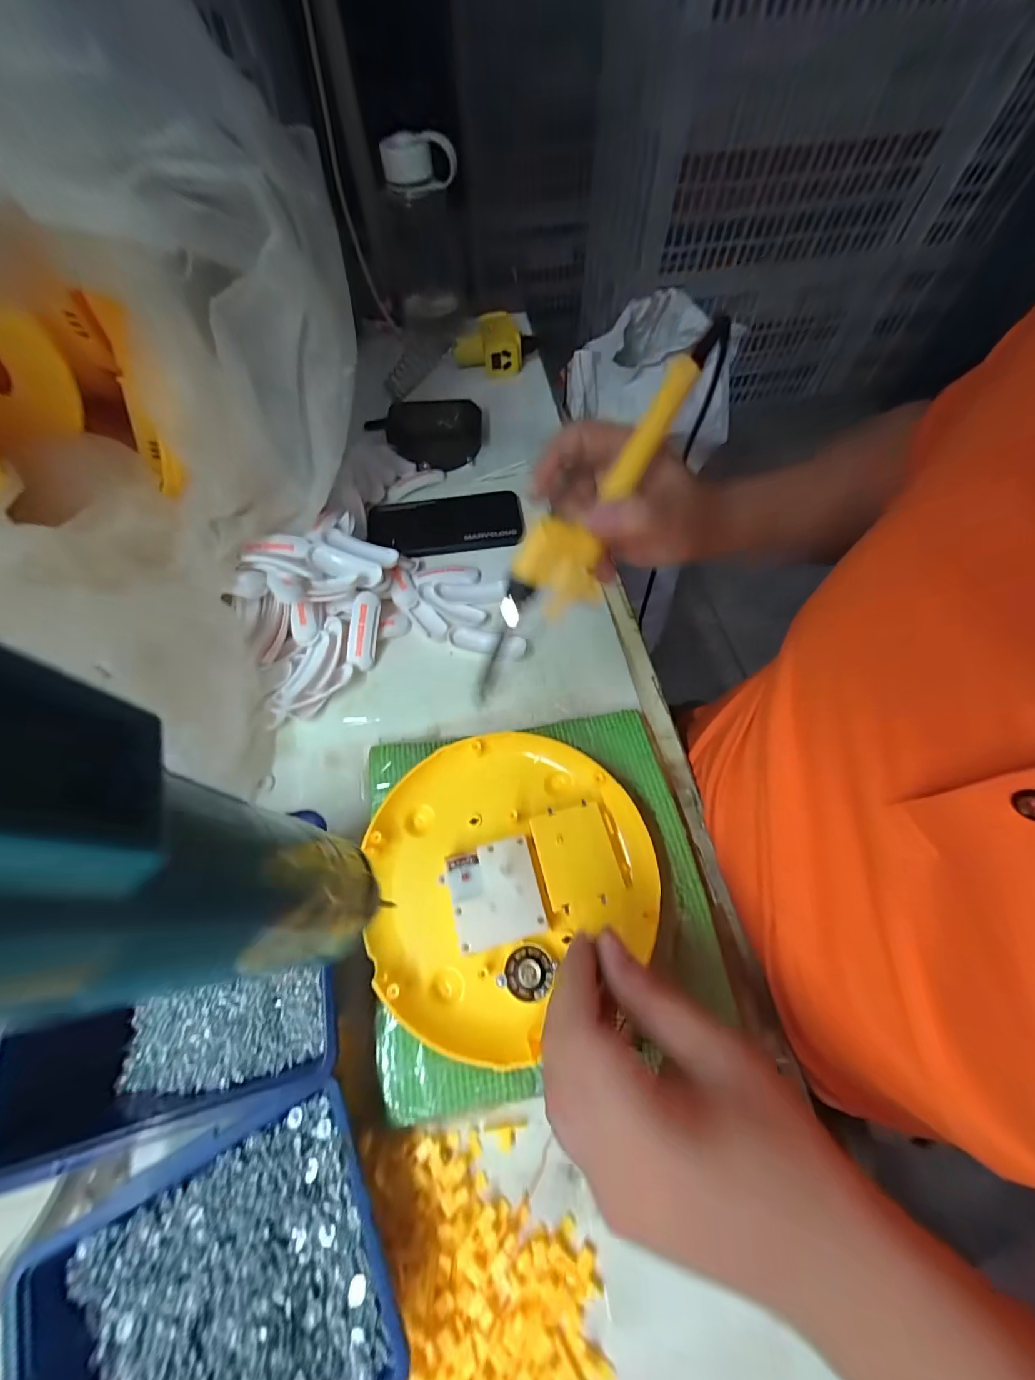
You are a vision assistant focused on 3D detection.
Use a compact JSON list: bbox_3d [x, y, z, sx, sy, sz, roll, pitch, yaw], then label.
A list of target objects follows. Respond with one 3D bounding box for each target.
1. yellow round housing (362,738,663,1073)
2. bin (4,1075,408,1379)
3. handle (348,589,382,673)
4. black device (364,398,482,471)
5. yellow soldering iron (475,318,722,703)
[{"bbox_3d":[-0.010,0.114,0.289,0.178,0.032,0.166,1,63,-1],"label":"yellow round housing"},{"bbox_3d":[-0.134,0.279,0.205,0.140,0.046,0.120,-24,65,-11],"label":"bin"},{"bbox_3d":[-0.136,-0.053,0.391,0.025,0.014,0.067,4,86,1],"label":"handle"},{"bbox_3d":[-0.099,-0.301,0.516,0.122,0.036,0.084,-13,63,-6],"label":"black device"},{"bbox_3d":[0.043,-0.097,0.243,0.040,0.025,0.215,36,95,16],"label":"yellow soldering iron"}]

